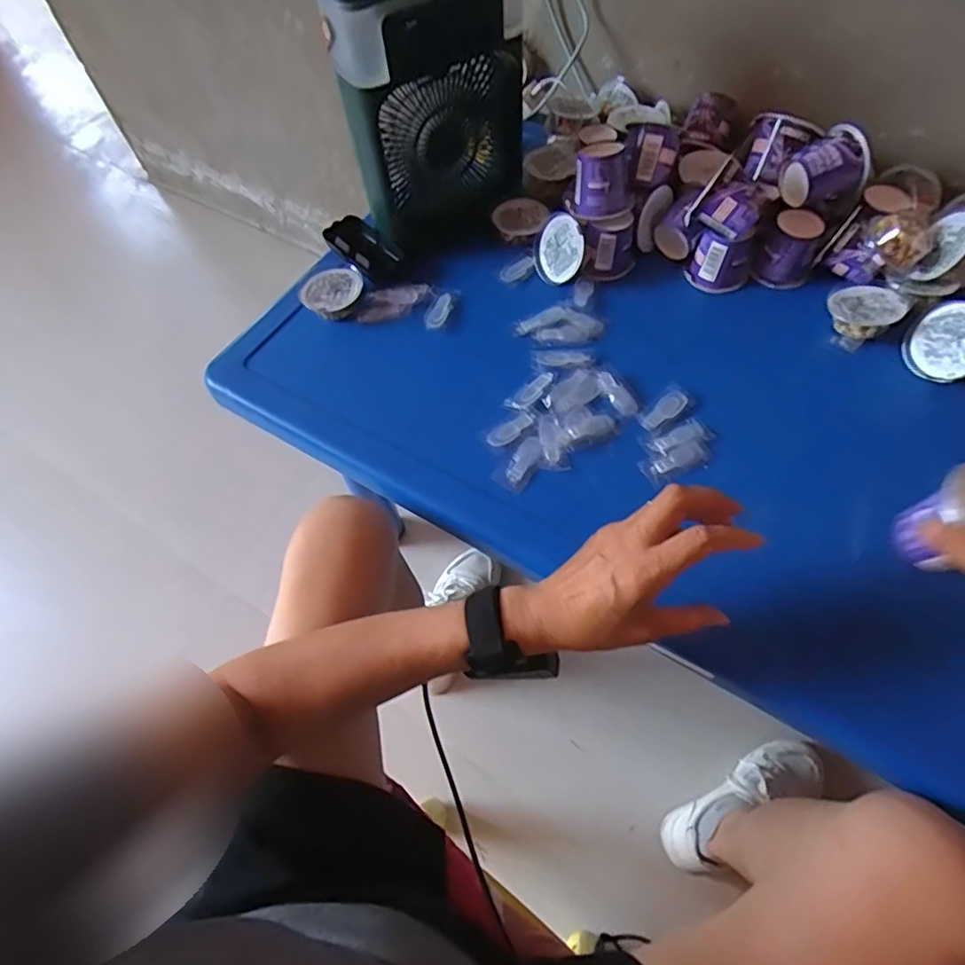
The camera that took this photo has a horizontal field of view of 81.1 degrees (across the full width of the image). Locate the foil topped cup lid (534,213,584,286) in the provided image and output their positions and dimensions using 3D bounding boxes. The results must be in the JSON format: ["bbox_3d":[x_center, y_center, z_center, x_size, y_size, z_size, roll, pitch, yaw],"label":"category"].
[{"bbox_3d":[0.085,-0.262,0.633,0.013,0.067,0.067,-15,58,-40],"label":"foil topped cup lid"}]

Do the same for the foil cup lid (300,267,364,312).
[{"bbox_3d":[-0.171,-0.219,0.631,0.066,0.013,0.057,-35,69,-17],"label":"foil cup lid"}]

